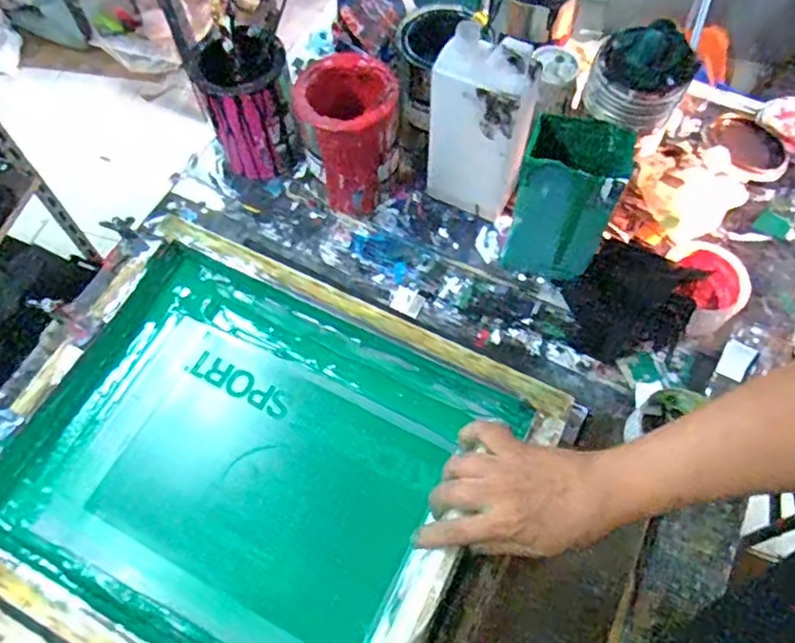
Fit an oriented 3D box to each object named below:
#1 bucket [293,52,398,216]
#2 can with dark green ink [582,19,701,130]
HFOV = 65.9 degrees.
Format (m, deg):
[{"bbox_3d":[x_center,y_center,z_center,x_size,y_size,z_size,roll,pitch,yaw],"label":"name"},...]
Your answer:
[{"bbox_3d":[-0.053,-0.205,0.706,0.109,0.161,0.110,-12,63,-4],"label":"bucket"},{"bbox_3d":[0.266,-0.267,0.678,0.102,0.077,0.089,24,66,13],"label":"can with dark green ink"}]

